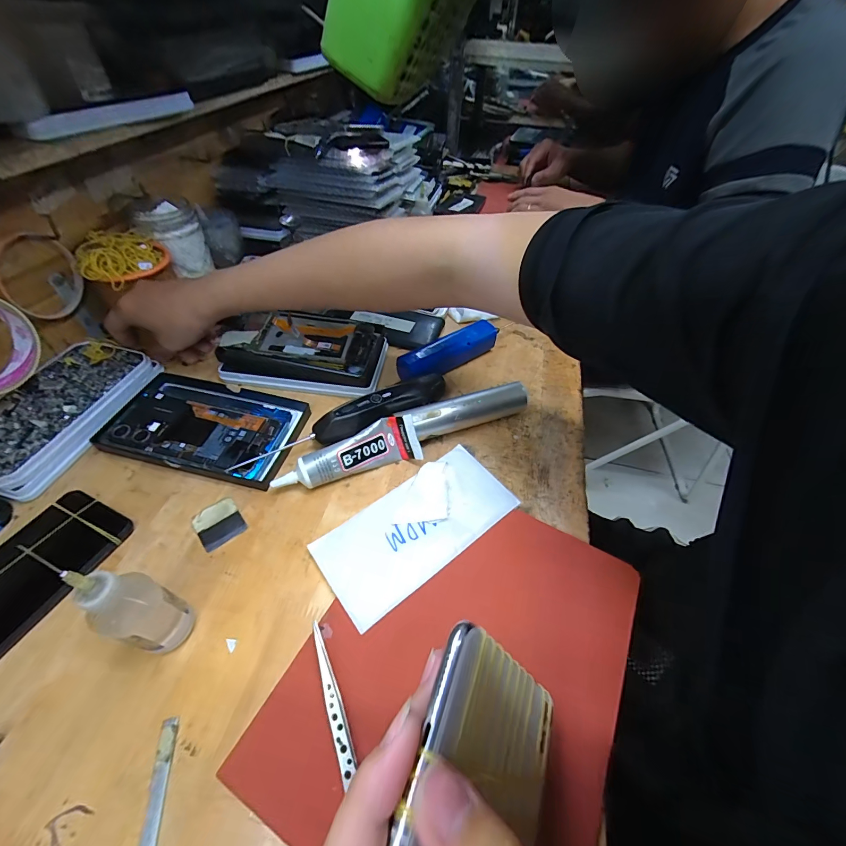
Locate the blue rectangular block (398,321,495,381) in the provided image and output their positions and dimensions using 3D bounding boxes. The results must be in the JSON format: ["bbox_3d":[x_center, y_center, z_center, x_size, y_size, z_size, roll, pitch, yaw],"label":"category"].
[{"bbox_3d":[0.031,-0.086,0.453,0.128,0.045,0.024,-20,52,-19],"label":"blue rectangular block"}]

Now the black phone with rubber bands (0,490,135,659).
[{"bbox_3d":[-0.304,0.124,0.271,0.075,0.014,0.159,20,51,15],"label":"black phone with rubber bands"}]

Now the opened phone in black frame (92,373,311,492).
[{"bbox_3d":[-0.214,0.002,0.381,0.172,0.021,0.109,10,49,7],"label":"opened phone in black frame"}]

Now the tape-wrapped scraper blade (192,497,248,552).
[{"bbox_3d":[-0.175,0.085,0.323,0.034,0.004,0.040,-31,56,-26],"label":"tape-wrapped scraper blade"}]

